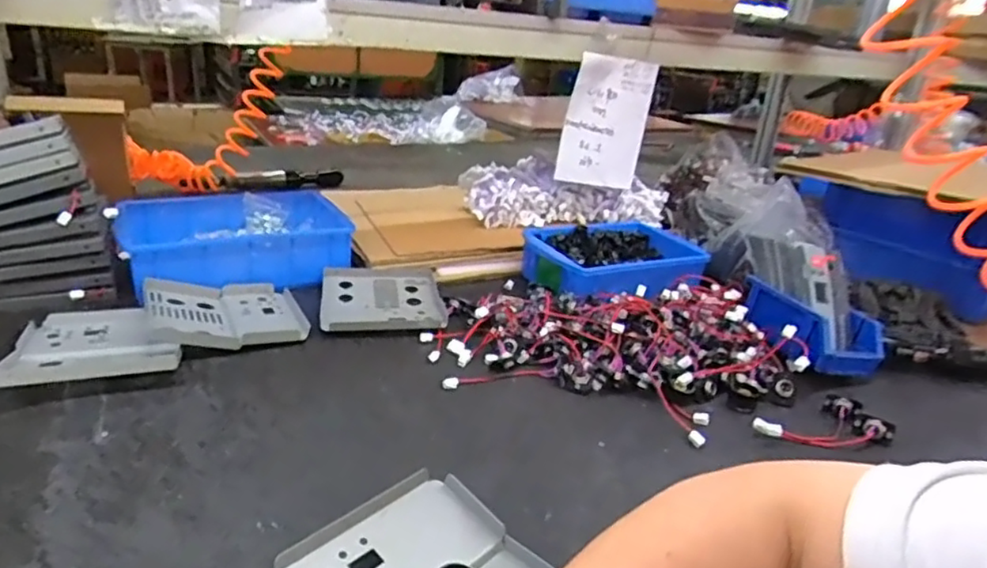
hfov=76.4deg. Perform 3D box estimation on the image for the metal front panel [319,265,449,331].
[{"bbox_3d":[-0.150,0.019,0.849,0.159,0.026,0.181,-3,23,-12],"label":"metal front panel"}]

